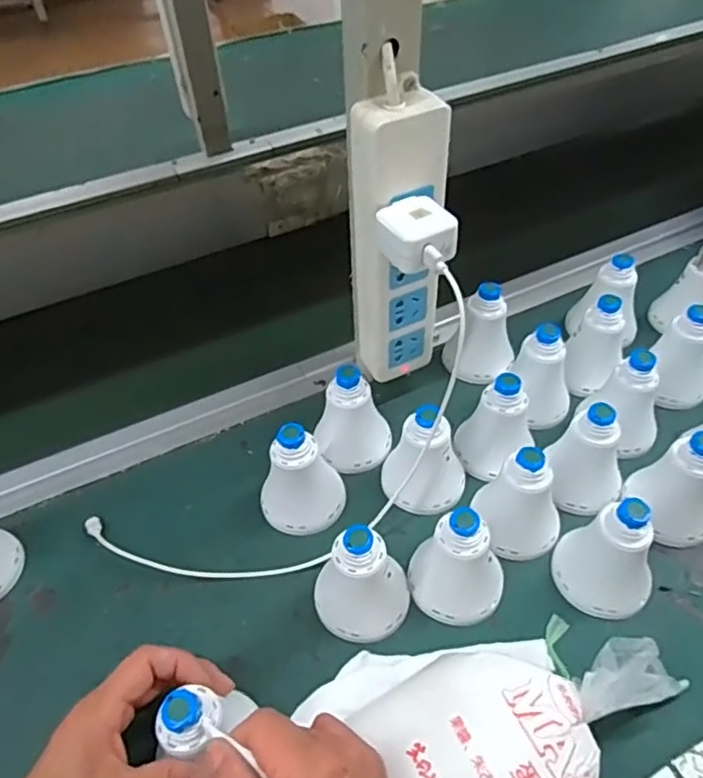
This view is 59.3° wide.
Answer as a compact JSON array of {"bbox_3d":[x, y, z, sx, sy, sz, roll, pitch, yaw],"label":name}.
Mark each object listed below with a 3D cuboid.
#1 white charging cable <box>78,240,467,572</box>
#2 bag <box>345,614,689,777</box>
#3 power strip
[{"bbox_3d":[-0.059,0.037,0.404,0.280,0.202,0.100,-17,50,-12],"label":"white charging cable"},{"bbox_3d":[0.101,0.191,0.331,0.170,0.080,0.111,-19,50,-14],"label":"bag"},{"bbox_3d":[0.033,-0.096,0.451,0.066,0.216,0.029,-16,49,-12],"label":"power strip"}]

